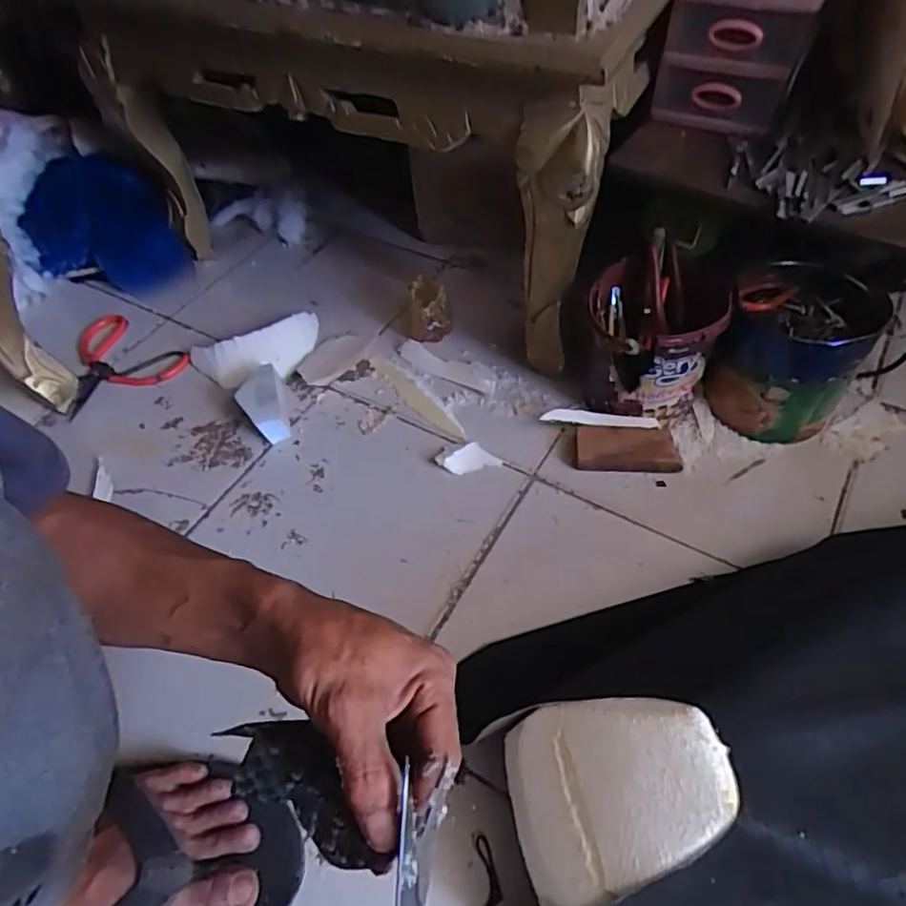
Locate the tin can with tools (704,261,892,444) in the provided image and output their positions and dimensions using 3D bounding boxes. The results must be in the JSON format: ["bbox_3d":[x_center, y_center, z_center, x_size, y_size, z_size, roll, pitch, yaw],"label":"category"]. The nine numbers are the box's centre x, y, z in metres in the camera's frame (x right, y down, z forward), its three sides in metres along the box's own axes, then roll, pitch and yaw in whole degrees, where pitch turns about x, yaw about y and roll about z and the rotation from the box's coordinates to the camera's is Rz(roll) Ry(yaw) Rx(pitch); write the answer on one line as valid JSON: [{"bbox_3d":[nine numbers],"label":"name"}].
[{"bbox_3d":[0.369,-0.110,0.698,0.134,0.149,0.144,-3,53,3],"label":"tin can with tools"}]

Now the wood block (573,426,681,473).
[{"bbox_3d":[0.195,-0.006,0.705,0.109,0.024,0.053,2,53,7],"label":"wood block"}]

